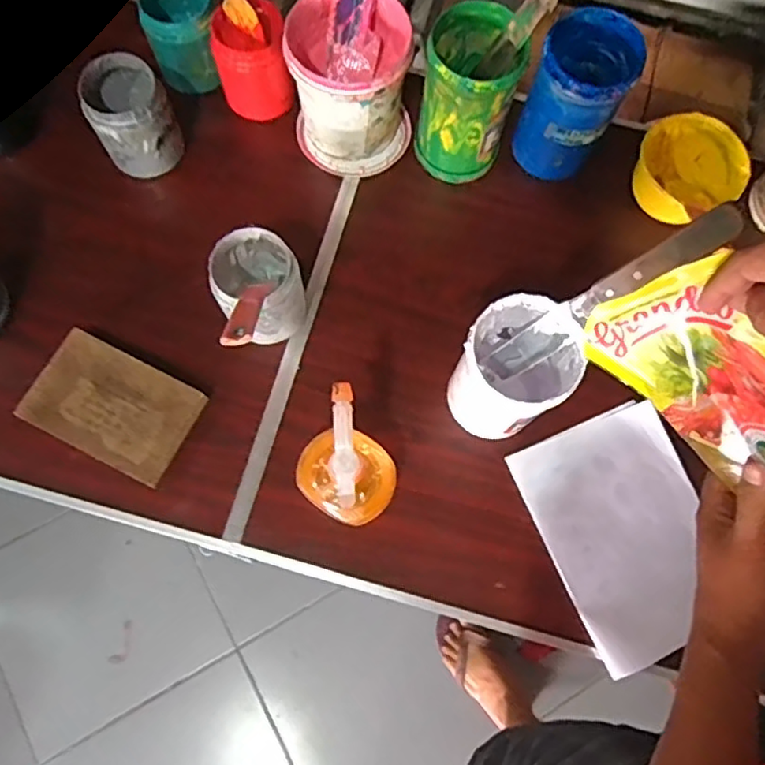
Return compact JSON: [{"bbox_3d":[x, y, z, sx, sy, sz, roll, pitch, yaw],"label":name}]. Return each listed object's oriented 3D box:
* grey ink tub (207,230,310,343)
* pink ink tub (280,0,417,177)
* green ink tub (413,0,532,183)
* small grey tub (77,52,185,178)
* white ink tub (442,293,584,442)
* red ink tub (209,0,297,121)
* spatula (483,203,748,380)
[{"bbox_3d":[-0.121,-0.093,0.609,0.083,0.090,0.084,-17,76,-7],"label":"grey ink tub"},{"bbox_3d":[-0.033,-0.318,0.657,0.124,0.122,0.132,1,75,-2],"label":"pink ink tub"},{"bbox_3d":[0.088,-0.298,0.645,0.095,0.138,0.104,14,75,1],"label":"green ink tub"},{"bbox_3d":[-0.263,-0.278,0.651,0.079,0.092,0.081,1,75,-2],"label":"small grey tub"},{"bbox_3d":[0.115,-0.011,0.567,0.096,0.146,0.090,1,75,-2],"label":"white ink tub"},{"bbox_3d":[-0.140,-0.351,0.674,0.077,0.091,0.073,1,75,-2],"label":"red ink tub"},{"bbox_3d":[0.164,-0.060,0.486,0.010,0.250,0.030,-15,76,-34],"label":"spatula"}]

